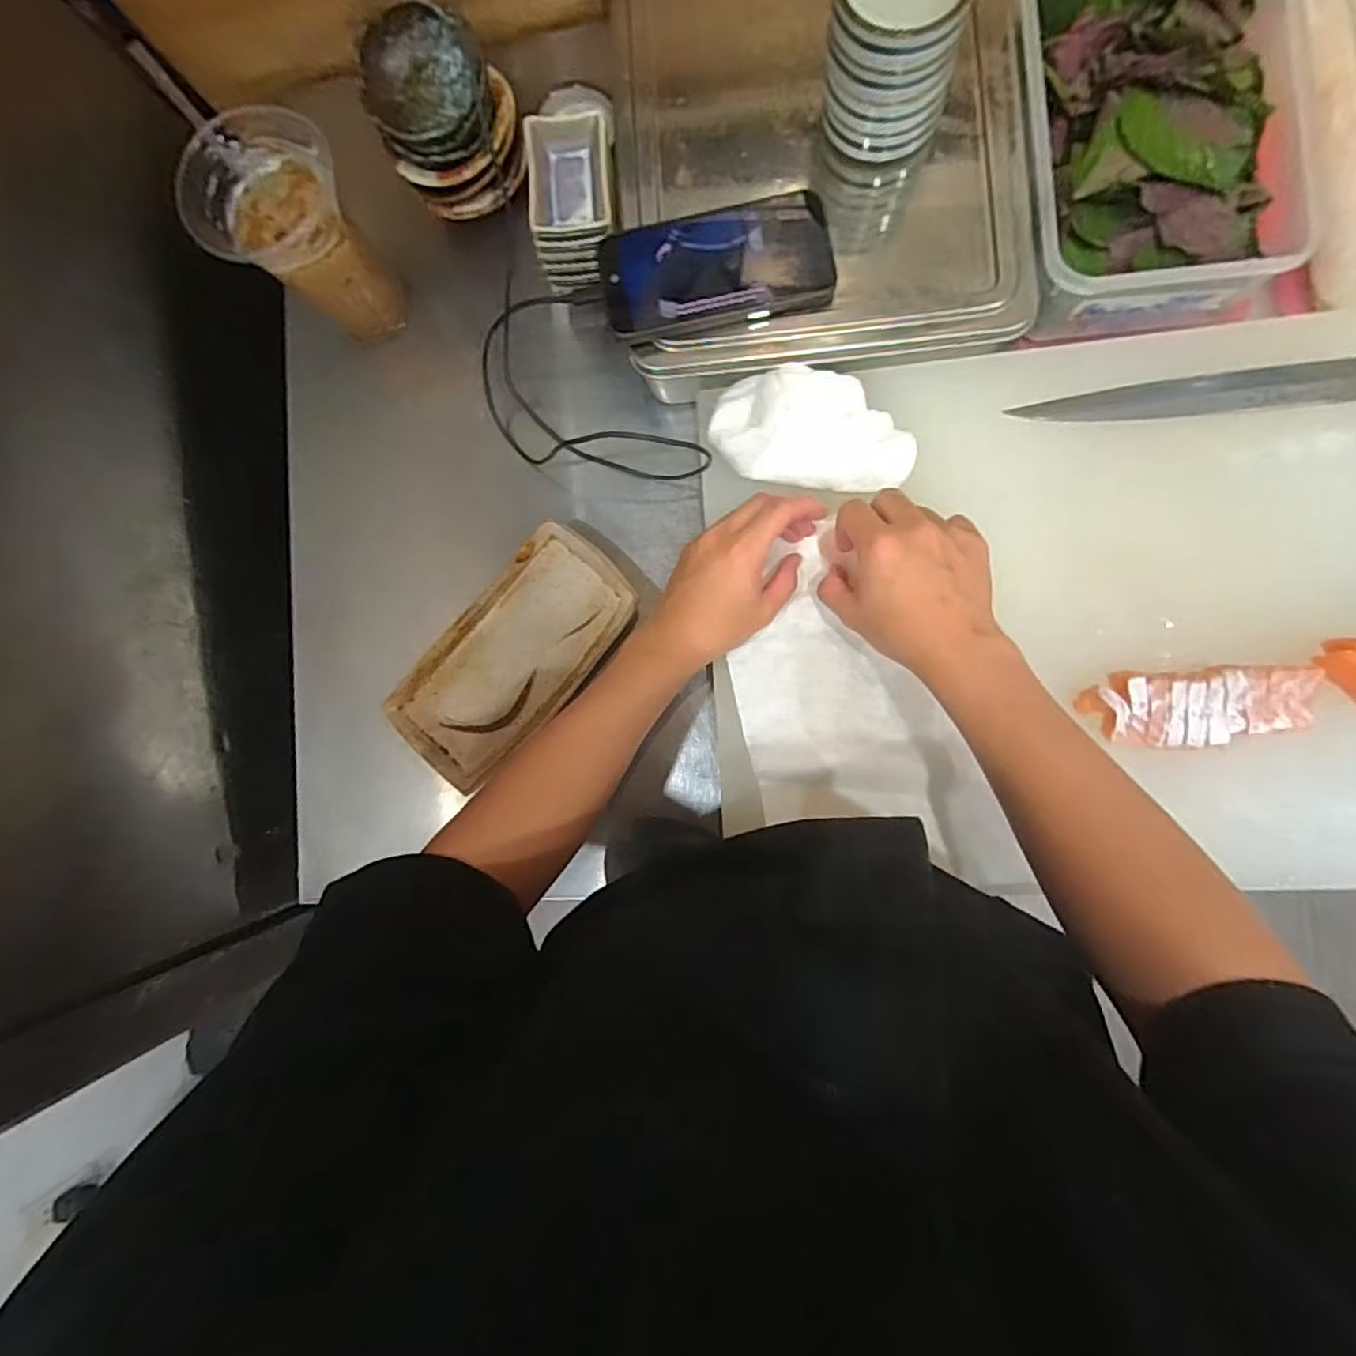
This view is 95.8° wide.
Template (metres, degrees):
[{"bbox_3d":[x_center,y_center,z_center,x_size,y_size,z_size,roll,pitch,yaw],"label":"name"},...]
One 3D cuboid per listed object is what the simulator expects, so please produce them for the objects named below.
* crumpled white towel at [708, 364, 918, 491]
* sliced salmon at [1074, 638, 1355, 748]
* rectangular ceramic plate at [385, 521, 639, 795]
[{"bbox_3d":[0.097,-0.185,0.438,0.143,0.055,0.078,6,88,8],"label":"crumpled white towel"},{"bbox_3d":[0.375,0.014,0.413,0.188,0.026,0.054,-9,86,8],"label":"sliced salmon"},{"bbox_3d":[-0.133,-0.016,0.498,0.109,0.022,0.213,44,93,8],"label":"rectangular ceramic plate"}]

